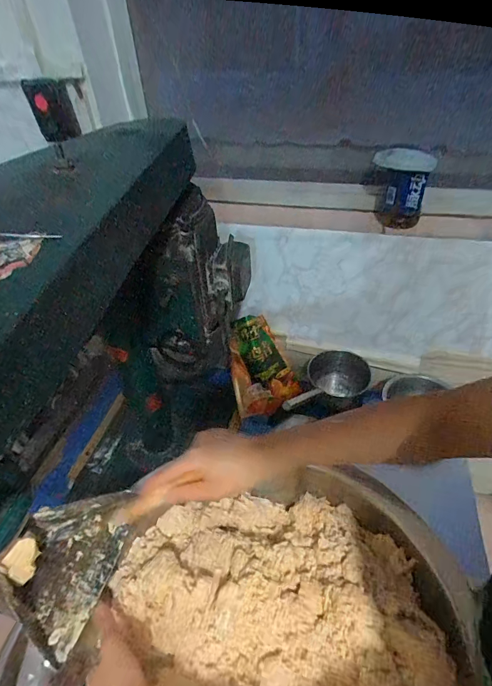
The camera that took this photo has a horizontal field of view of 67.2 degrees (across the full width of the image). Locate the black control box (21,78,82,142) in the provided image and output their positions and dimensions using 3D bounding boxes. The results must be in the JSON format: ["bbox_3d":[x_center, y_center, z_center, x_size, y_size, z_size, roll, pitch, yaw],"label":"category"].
[{"bbox_3d":[-0.404,-0.484,0.774,0.086,0.108,0.021,0,43,3],"label":"black control box"}]

